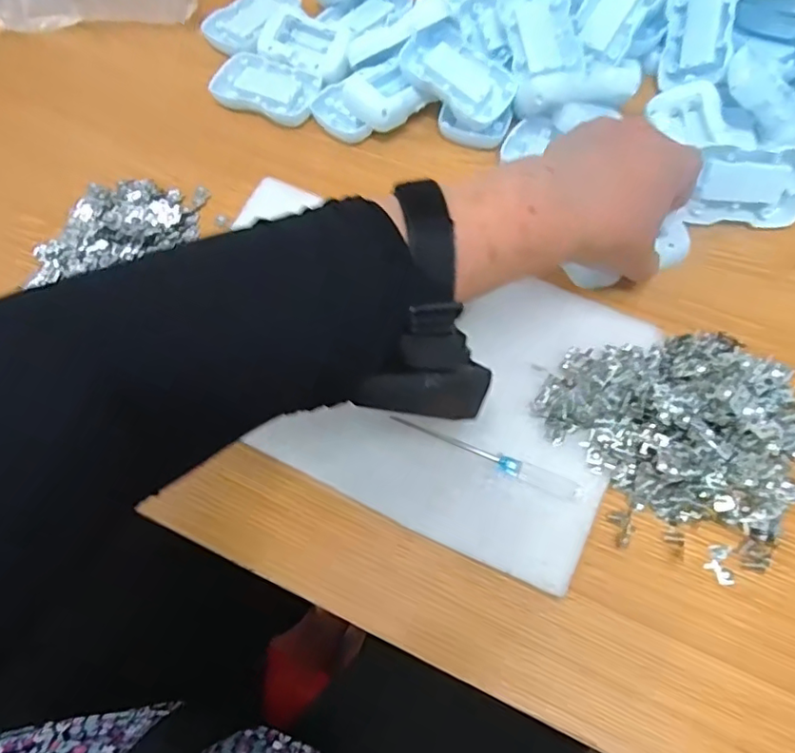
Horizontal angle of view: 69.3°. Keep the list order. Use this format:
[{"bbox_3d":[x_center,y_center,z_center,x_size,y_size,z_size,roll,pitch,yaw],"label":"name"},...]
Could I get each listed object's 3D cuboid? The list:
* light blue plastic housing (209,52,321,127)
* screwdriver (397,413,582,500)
[{"bbox_3d":[-0.112,-0.247,0.494,0.094,0.014,0.051,25,68,13],"label":"light blue plastic housing"},{"bbox_3d":[0.052,0.046,0.337,0.113,0.007,0.012,23,68,12],"label":"screwdriver"}]

